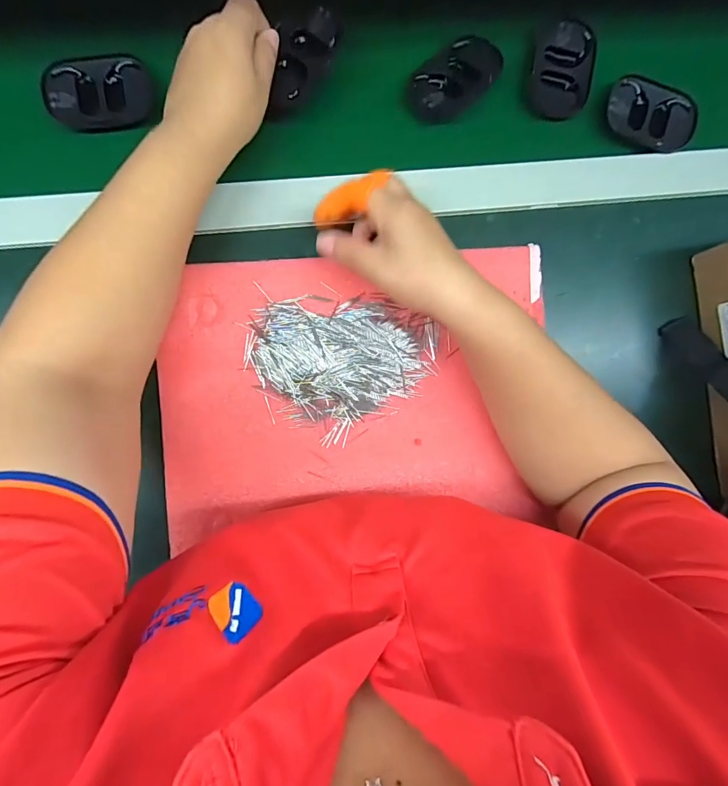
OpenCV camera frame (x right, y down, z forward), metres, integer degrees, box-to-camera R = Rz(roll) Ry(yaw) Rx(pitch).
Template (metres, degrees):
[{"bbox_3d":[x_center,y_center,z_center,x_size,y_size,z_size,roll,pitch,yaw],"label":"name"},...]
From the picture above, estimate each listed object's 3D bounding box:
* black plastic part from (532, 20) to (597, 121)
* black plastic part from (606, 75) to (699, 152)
[{"bbox_3d":[0.186,-0.305,0.391,0.058,0.022,0.076,16,89,-4],"label":"black plastic part"},{"bbox_3d":[0.271,-0.264,0.388,0.087,0.013,0.065,15,89,-4],"label":"black plastic part"}]

